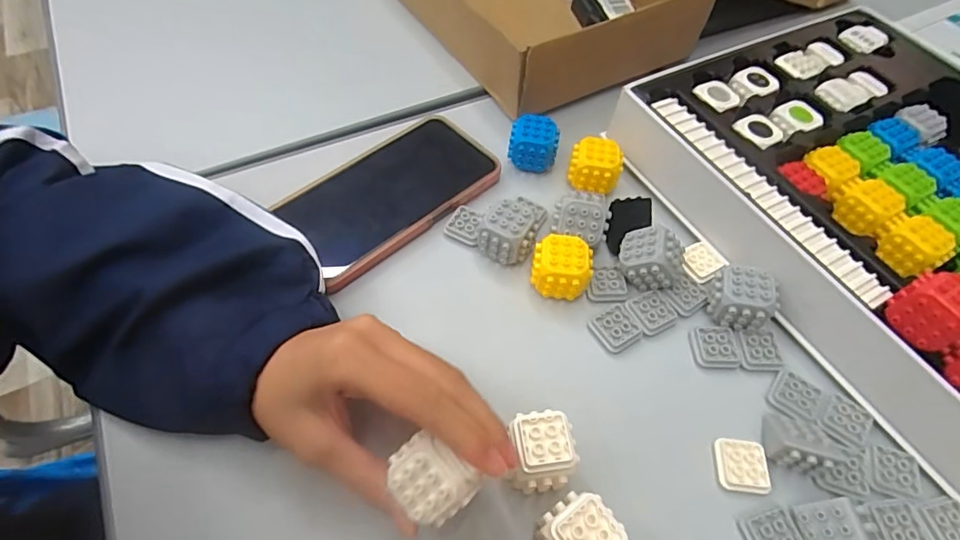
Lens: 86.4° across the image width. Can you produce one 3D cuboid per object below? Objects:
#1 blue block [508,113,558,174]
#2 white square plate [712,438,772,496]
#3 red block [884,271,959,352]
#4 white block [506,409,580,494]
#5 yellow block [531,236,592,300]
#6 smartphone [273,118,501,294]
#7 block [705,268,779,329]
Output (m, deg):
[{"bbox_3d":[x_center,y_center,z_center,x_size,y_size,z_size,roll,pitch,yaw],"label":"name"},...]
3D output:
[{"bbox_3d":[0.041,-0.096,0.399,0.036,0.038,0.030,11,56,3],"label":"blue block"},{"bbox_3d":[0.146,0.109,0.285,0.027,0.006,0.029,7,56,1],"label":"white square plate"},{"bbox_3d":[0.243,0.023,0.270,0.031,0.028,0.034,-11,59,-11],"label":"red block"},{"bbox_3d":[0.030,0.096,0.265,0.030,0.039,0.033,-5,57,-7],"label":"white block"},{"bbox_3d":[0.052,0.000,0.336,0.036,0.036,0.032,11,56,4],"label":"yellow block"},{"bbox_3d":[-0.064,-0.060,0.374,0.154,0.013,0.083,-38,69,-21],"label":"smartphone"},{"bbox_3d":[0.165,0.018,0.326,0.036,0.032,0.030,7,56,1],"label":"block"}]

